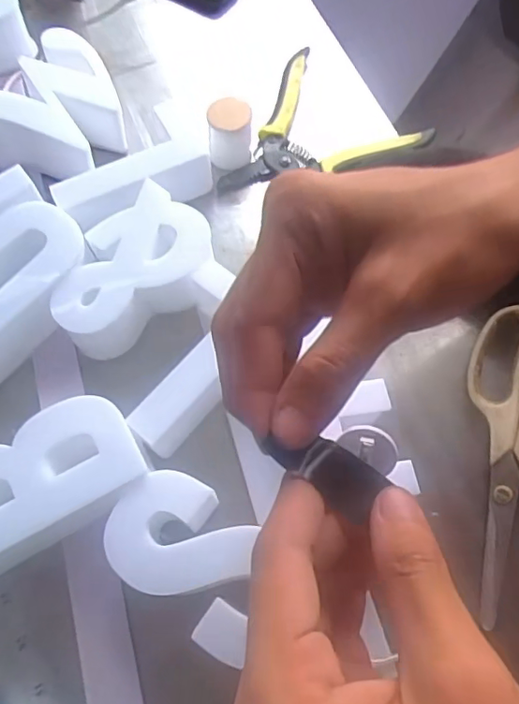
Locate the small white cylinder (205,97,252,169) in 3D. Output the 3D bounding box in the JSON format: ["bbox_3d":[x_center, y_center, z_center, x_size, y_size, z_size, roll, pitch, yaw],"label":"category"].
[{"bbox_3d":[-0.022,-0.164,0.412,0.030,0.037,0.031,-2,67,0],"label":"small white cylinder"}]

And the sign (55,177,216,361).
[{"bbox_3d":[-0.085,-0.053,0.367,0.112,0.042,0.079,-36,72,-15],"label":"sign"}]

